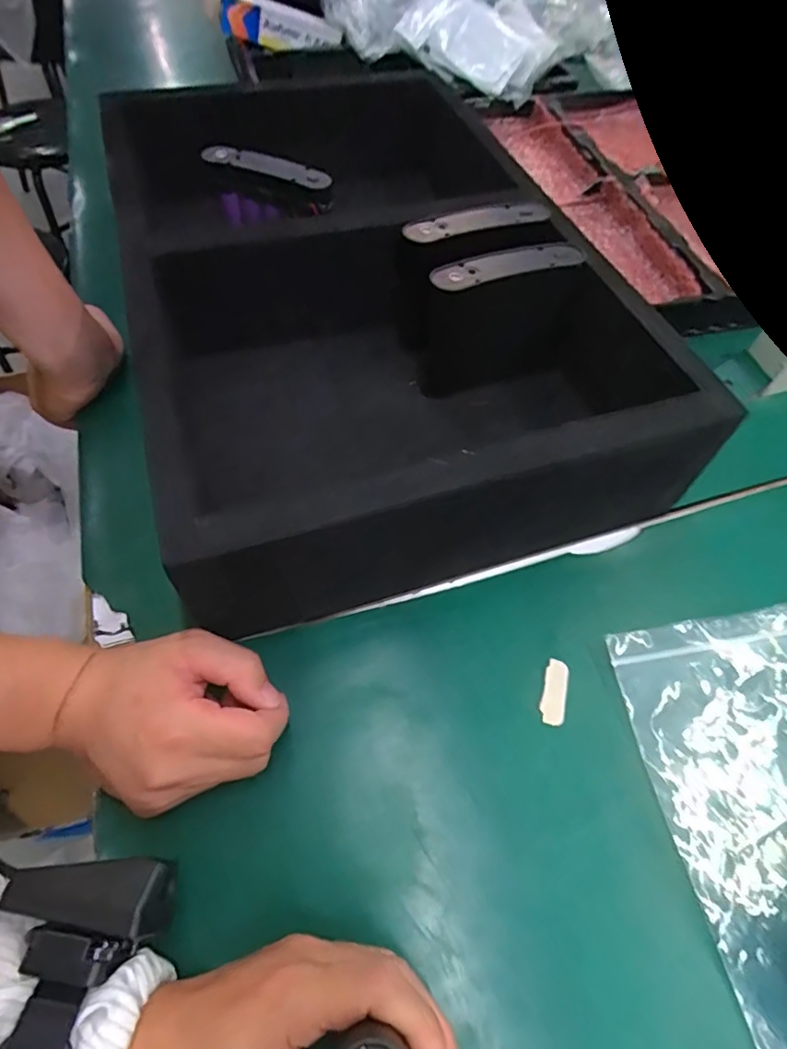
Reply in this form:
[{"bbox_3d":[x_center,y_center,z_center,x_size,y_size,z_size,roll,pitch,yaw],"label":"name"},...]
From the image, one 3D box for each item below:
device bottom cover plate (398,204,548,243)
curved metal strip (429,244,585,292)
[{"bbox_3d":[0.066,-0.242,0.441,0.126,0.006,0.028,-17,60,-13],"label":"device bottom cover plate"},{"bbox_3d":[0.086,-0.197,0.418,0.124,0.005,0.029,-15,60,-11],"label":"curved metal strip"}]

